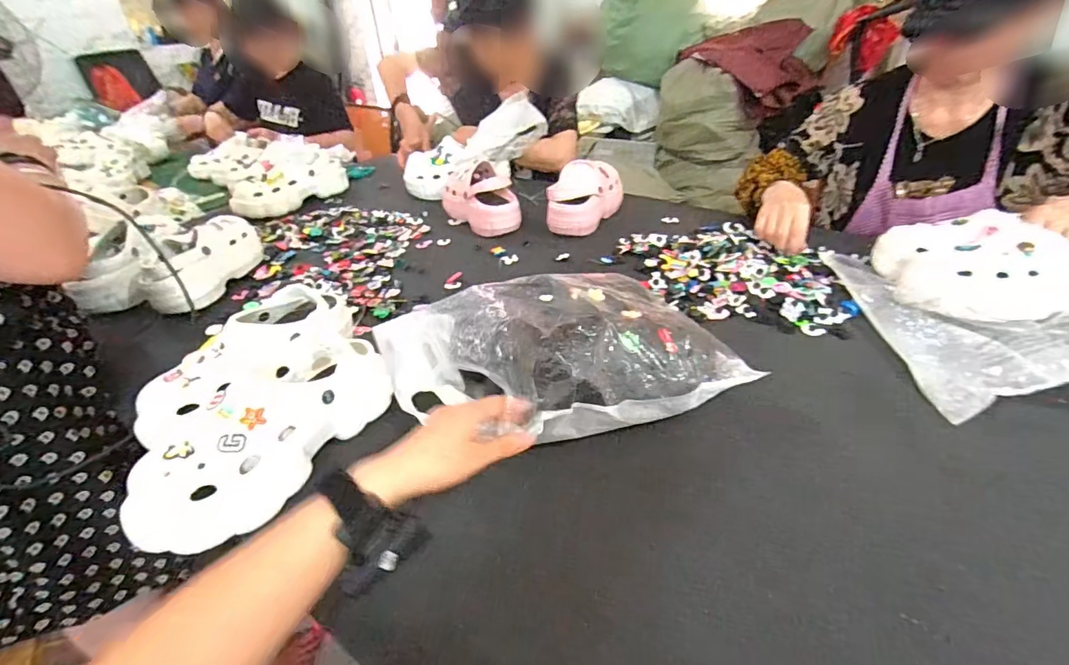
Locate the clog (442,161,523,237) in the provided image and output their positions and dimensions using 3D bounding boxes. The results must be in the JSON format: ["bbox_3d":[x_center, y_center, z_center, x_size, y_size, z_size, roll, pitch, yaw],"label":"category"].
[{"bbox_3d":[-0.113,-0.284,1.009,0.099,0.107,0.195,-25,41,-27],"label":"clog"}]

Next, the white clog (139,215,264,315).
[{"bbox_3d":[-0.580,-0.128,0.838,0.114,0.097,0.227,1,36,6],"label":"white clog"}]

